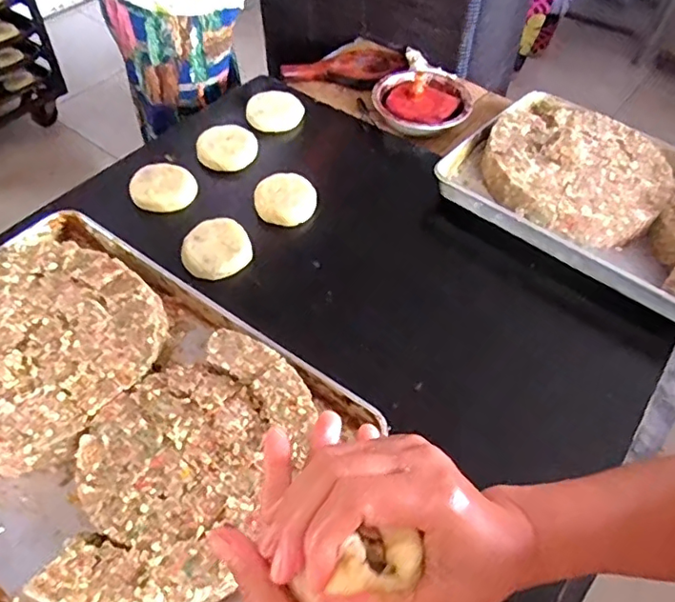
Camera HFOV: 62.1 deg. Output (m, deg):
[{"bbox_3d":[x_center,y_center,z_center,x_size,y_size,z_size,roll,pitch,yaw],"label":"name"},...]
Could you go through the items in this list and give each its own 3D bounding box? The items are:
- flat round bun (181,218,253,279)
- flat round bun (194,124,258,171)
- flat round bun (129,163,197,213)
[{"bbox_3d":[-0.182,-0.079,0.844,0.099,0.021,0.097,1,53,-2],"label":"flat round bun"},{"bbox_3d":[-0.195,-0.271,0.992,0.107,0.029,0.099,1,53,-2],"label":"flat round bun"},{"bbox_3d":[-0.287,-0.188,0.925,0.101,0.024,0.090,16,54,9],"label":"flat round bun"}]

